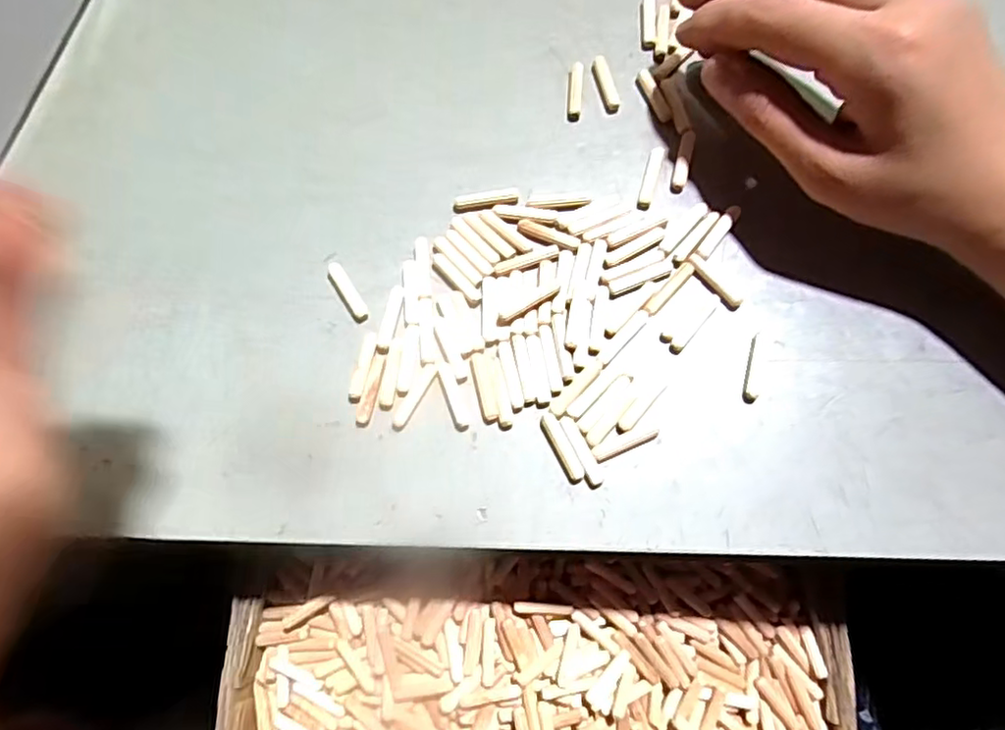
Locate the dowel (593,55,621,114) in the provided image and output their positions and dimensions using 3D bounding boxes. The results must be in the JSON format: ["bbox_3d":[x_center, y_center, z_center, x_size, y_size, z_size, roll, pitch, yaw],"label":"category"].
[{"bbox_3d":[0.050,-0.136,0.305,0.007,0.005,0.030,-17,74,-1],"label":"dowel"}]

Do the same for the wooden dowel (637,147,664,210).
[{"bbox_3d":[0.068,-0.085,0.289,0.006,0.004,0.032,16,76,8],"label":"wooden dowel"}]

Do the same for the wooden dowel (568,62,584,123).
[{"bbox_3d":[0.036,-0.132,0.305,0.007,0.006,0.030,3,74,4],"label":"wooden dowel"}]

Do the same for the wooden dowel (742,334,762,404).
[{"bbox_3d":[0.104,0.001,0.260,0.005,0.004,0.029,13,75,7],"label":"wooden dowel"}]

